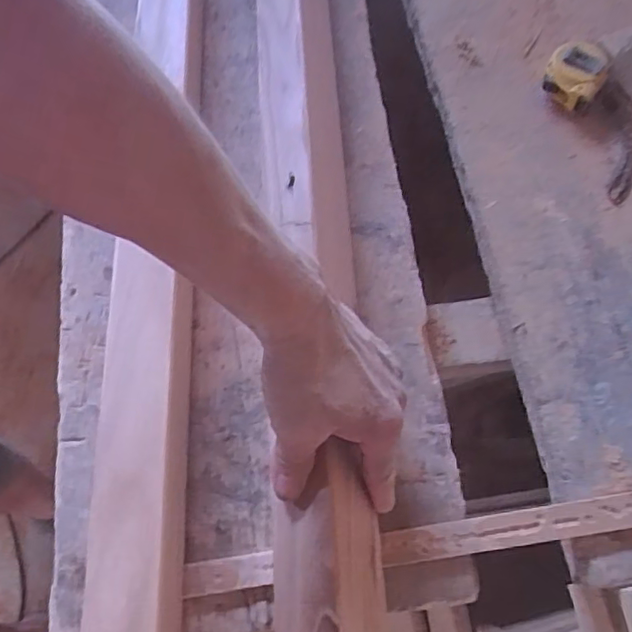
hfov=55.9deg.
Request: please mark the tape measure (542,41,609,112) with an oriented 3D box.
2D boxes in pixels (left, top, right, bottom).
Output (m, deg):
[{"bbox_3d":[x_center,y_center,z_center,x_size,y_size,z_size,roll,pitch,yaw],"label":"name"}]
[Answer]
[{"bbox_3d":[0.244,-0.227,0.565,0.050,0.040,0.054,-1,66,1],"label":"tape measure"}]

